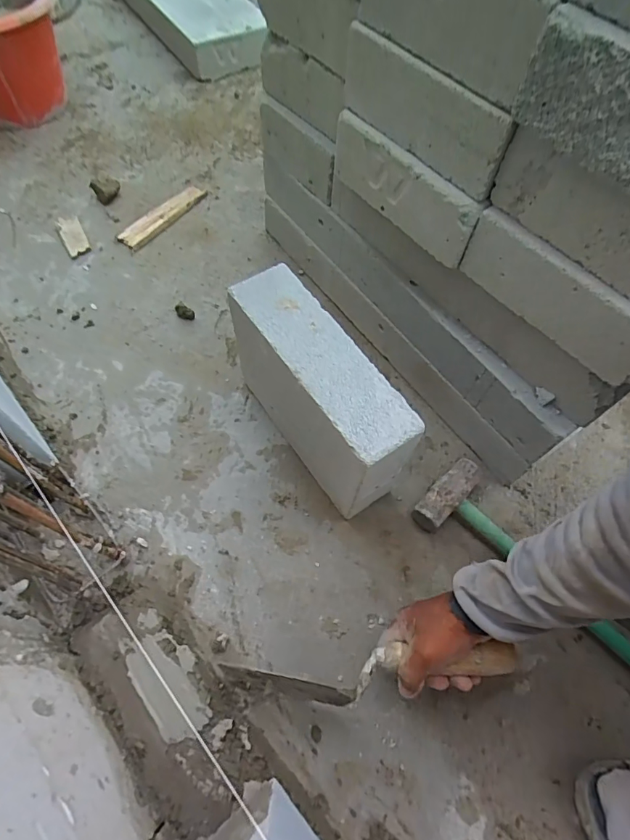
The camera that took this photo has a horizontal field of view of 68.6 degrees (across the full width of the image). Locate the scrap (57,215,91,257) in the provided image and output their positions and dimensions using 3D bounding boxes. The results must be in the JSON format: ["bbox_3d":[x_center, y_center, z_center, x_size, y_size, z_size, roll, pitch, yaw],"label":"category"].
[{"bbox_3d":[-0.423,-0.324,0.806,0.039,0.010,0.097,-25,65,-14],"label":"scrap"}]

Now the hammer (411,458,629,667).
[{"bbox_3d":[0.285,0.194,0.548,0.354,0.042,0.103,40,68,18],"label":"hammer"}]

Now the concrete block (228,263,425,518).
[{"bbox_3d":[0.004,-0.018,0.557,0.081,0.206,0.256,-33,68,-18],"label":"concrete block"}]

